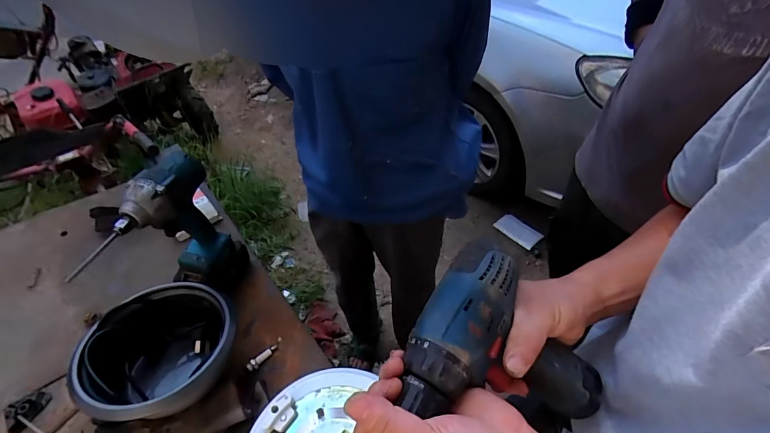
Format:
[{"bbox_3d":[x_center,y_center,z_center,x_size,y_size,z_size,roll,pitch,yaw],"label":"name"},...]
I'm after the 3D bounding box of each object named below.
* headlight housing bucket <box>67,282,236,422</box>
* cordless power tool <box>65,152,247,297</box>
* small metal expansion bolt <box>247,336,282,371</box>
[{"bbox_3d":[-0.304,0.197,0.540,0.178,0.107,0.194,20,49,18],"label":"headlight housing bucket"},{"bbox_3d":[-0.299,0.040,0.560,0.081,0.231,0.173,24,50,21],"label":"cordless power tool"},{"bbox_3d":[-0.181,0.208,0.578,0.014,0.014,0.064,28,51,24],"label":"small metal expansion bolt"}]

